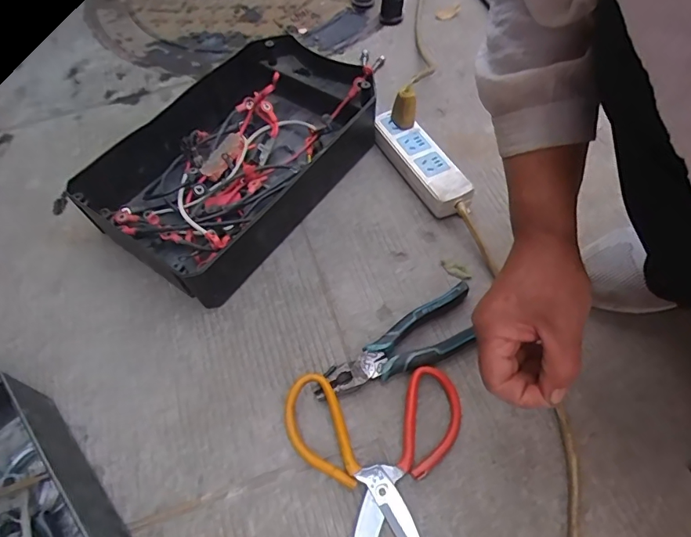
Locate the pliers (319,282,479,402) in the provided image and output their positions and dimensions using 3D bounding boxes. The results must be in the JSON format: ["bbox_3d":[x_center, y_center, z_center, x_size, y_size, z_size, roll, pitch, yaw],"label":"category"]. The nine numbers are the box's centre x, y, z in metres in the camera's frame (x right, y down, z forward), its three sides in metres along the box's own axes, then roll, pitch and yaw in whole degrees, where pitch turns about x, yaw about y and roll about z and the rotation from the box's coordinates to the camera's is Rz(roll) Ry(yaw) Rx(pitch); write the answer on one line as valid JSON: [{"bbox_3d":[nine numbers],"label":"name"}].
[{"bbox_3d":[0.059,0.084,0.469,0.189,0.022,0.058,-28,63,-13],"label":"pliers"}]

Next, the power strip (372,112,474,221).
[{"bbox_3d":[0.095,-0.138,0.593,0.056,0.035,0.170,-25,62,-12],"label":"power strip"}]

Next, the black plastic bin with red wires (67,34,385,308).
[{"bbox_3d":[-0.129,-0.144,0.580,0.221,0.080,0.349,31,66,18],"label":"black plastic bin with red wires"}]

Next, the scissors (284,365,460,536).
[{"bbox_3d":[0.028,0.180,0.412,0.158,0.026,0.175,-4,60,0],"label":"scissors"}]

